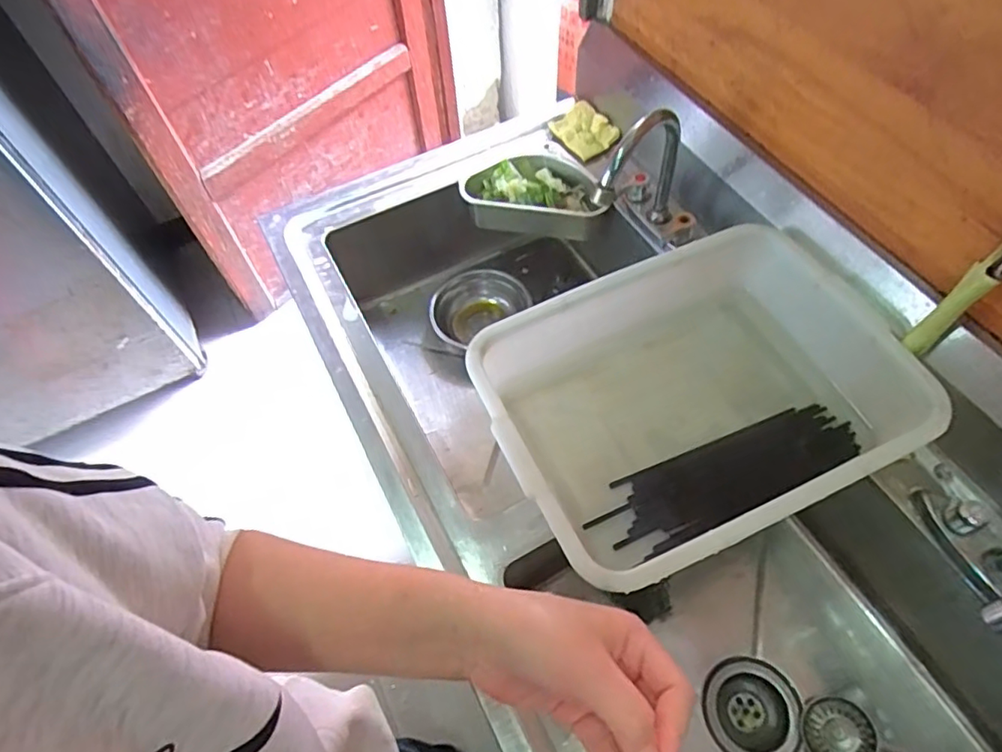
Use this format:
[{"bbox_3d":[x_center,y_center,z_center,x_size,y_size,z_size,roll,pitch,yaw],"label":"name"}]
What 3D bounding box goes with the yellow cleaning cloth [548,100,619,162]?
[{"bbox_3d":[0.132,-0.386,0.937,0.076,0.030,0.092,-37,64,-18],"label":"yellow cleaning cloth"}]

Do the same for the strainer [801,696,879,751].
[{"bbox_3d":[0.378,0.402,0.662,0.071,0.016,0.072,-21,43,21],"label":"strainer"}]

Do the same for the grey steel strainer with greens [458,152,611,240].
[{"bbox_3d":[0.050,-0.279,0.933,0.217,0.077,0.127,3,59,5],"label":"grey steel strainer with greens"}]

